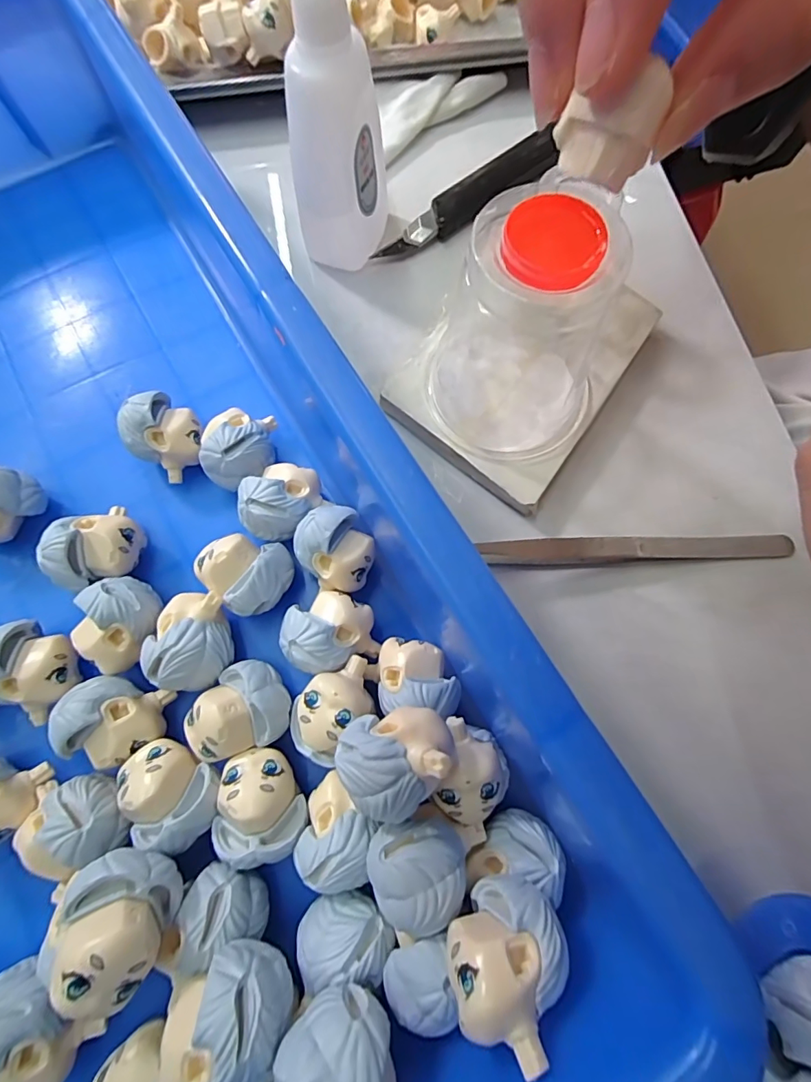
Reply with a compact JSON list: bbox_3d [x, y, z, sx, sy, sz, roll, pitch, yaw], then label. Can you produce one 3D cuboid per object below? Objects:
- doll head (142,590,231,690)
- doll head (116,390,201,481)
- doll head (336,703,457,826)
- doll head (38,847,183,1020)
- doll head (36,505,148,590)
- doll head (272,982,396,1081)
[{"bbox_3d":[-0.064,0.030,0.138,0.021,0.019,0.027,-6,74,-2],"label":"doll head"},{"bbox_3d":[-0.081,-0.036,0.160,0.022,0.024,0.023,0,74,-1],"label":"doll head"},{"bbox_3d":[-0.003,0.051,0.112,0.022,0.023,0.025,36,77,9],"label":"doll head"},{"bbox_3d":[-0.064,0.085,0.105,0.022,0.021,0.024,2,74,0],"label":"doll head"},{"bbox_3d":[-0.096,0.002,0.148,0.024,0.024,0.022,0,74,-1],"label":"doll head"},{"bbox_3d":[-0.013,0.103,0.091,0.023,0.022,0.018,7,74,1],"label":"doll head"}]

